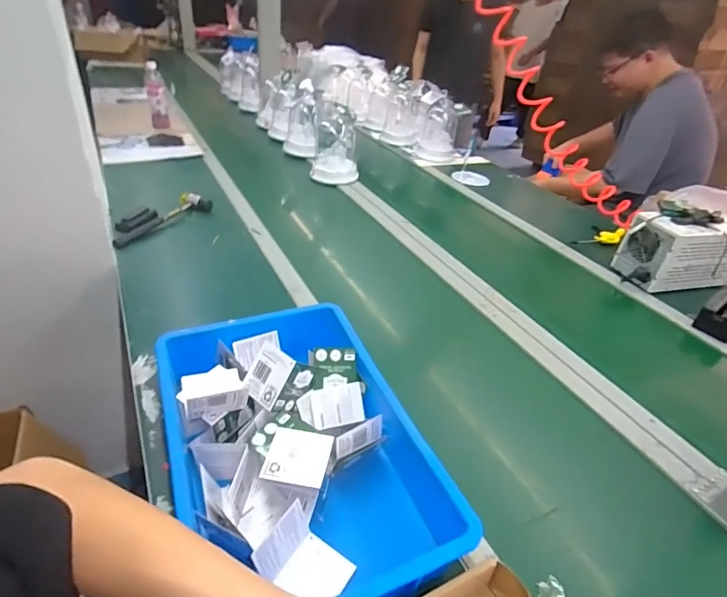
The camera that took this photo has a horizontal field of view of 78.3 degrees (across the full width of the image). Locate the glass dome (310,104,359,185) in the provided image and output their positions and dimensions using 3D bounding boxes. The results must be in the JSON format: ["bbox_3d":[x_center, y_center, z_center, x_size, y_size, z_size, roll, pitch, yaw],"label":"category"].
[{"bbox_3d":[-0.084,-0.460,1.385,0.149,0.209,0.163,5,35,-3],"label":"glass dome"}]

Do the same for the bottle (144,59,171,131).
[{"bbox_3d":[-0.767,-0.746,1.657,0.075,0.220,0.077,-7,37,-19],"label":"bottle"}]

